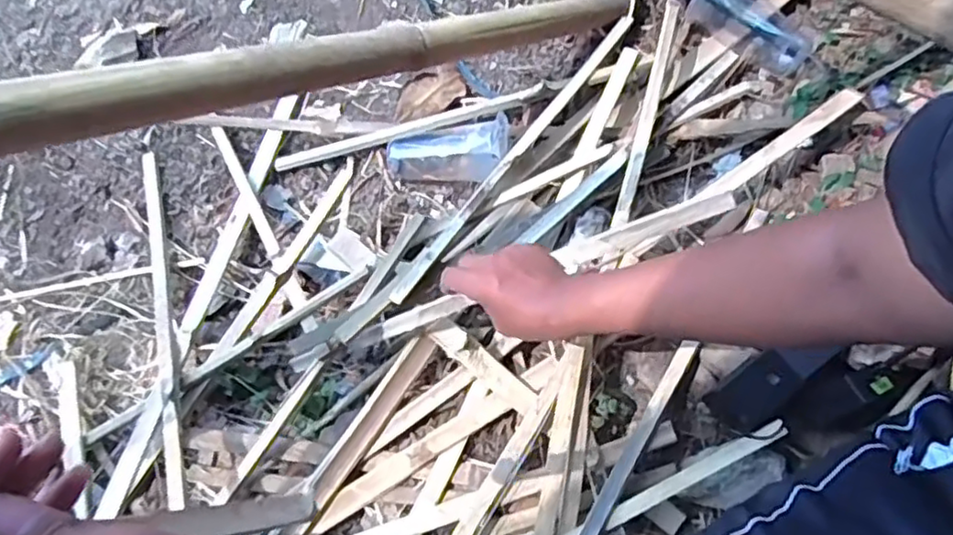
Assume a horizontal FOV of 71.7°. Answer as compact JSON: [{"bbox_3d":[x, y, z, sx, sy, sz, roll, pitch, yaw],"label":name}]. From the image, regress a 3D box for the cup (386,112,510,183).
[{"bbox_3d":[-0.035,-0.153,0.870,0.174,0.057,0.075,-6,71,21],"label":"cup"}]

